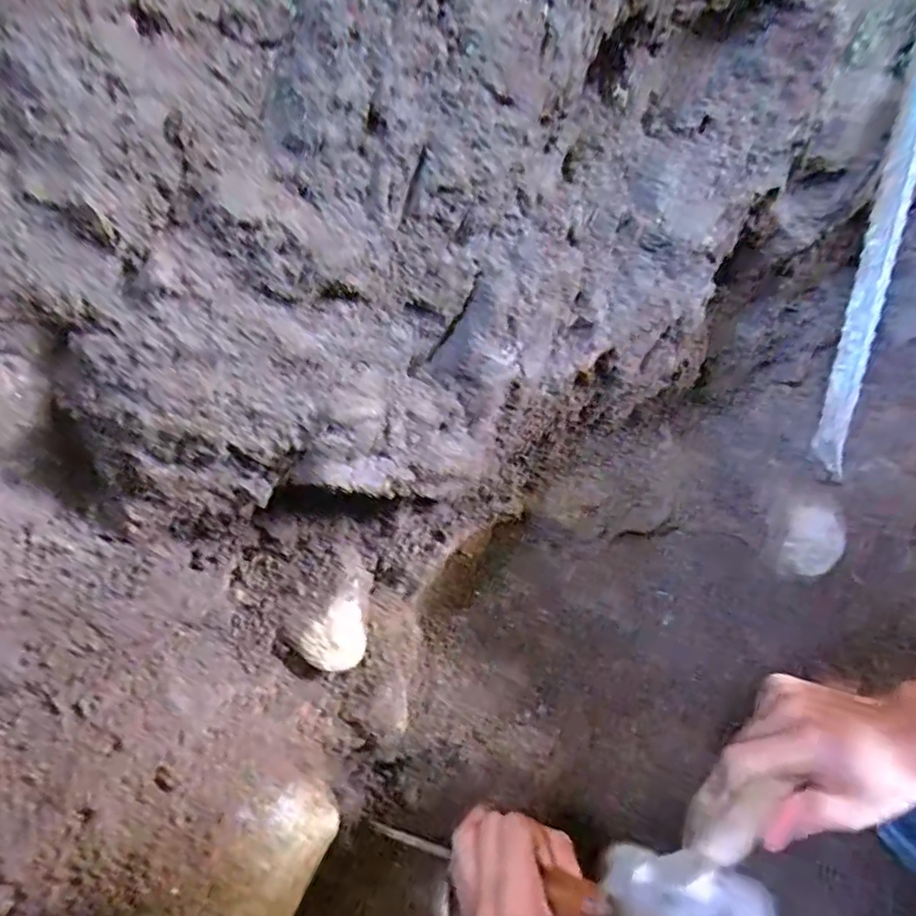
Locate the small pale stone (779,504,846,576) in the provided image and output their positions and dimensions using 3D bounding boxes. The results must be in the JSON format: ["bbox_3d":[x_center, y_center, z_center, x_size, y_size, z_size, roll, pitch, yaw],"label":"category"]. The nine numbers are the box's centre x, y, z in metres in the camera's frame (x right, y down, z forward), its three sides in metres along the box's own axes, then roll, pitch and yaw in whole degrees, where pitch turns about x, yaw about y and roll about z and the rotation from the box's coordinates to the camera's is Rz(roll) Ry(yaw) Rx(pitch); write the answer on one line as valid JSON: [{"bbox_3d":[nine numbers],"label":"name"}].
[{"bbox_3d":[0.357,0.084,0.603,0.054,0.041,0.064,26,47,25],"label":"small pale stone"}]

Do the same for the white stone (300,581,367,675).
[{"bbox_3d":[-0.079,0.121,0.414,0.029,0.032,0.052,28,48,27],"label":"white stone"}]

